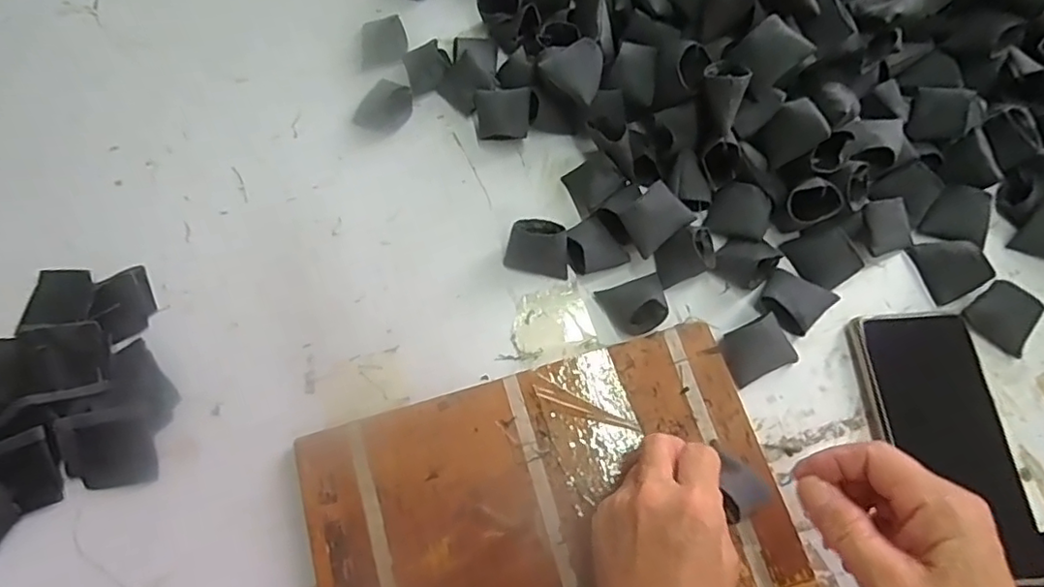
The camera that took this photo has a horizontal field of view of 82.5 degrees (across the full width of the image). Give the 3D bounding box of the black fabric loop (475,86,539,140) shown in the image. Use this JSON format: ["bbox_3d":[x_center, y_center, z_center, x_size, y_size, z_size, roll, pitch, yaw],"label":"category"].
[{"bbox_3d":[-0.013,-0.133,0.443,0.041,0.022,0.035,4,101,7],"label":"black fabric loop"}]

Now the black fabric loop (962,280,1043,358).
[{"bbox_3d":[0.315,0.017,0.389,0.033,0.024,0.041,-39,73,-13],"label":"black fabric loop"}]

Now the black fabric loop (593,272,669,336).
[{"bbox_3d":[0.076,0.006,0.394,0.041,0.026,0.036,-17,70,-6],"label":"black fabric loop"}]

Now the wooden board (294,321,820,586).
[{"bbox_3d":[0.016,0.133,0.350,0.270,0.007,0.175,-16,69,-6],"label":"wooden board"}]

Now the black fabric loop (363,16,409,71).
[{"bbox_3d":[-0.111,-0.201,0.479,0.035,0.014,0.039,-9,69,-3],"label":"black fabric loop"}]

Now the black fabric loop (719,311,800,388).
[{"bbox_3d":[0.153,0.036,0.386,0.045,0.019,0.033,-24,70,-8],"label":"black fabric loop"}]

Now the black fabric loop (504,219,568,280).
[{"bbox_3d":[0.012,-0.033,0.410,0.042,0.027,0.032,11,69,5],"label":"black fabric loop"}]

